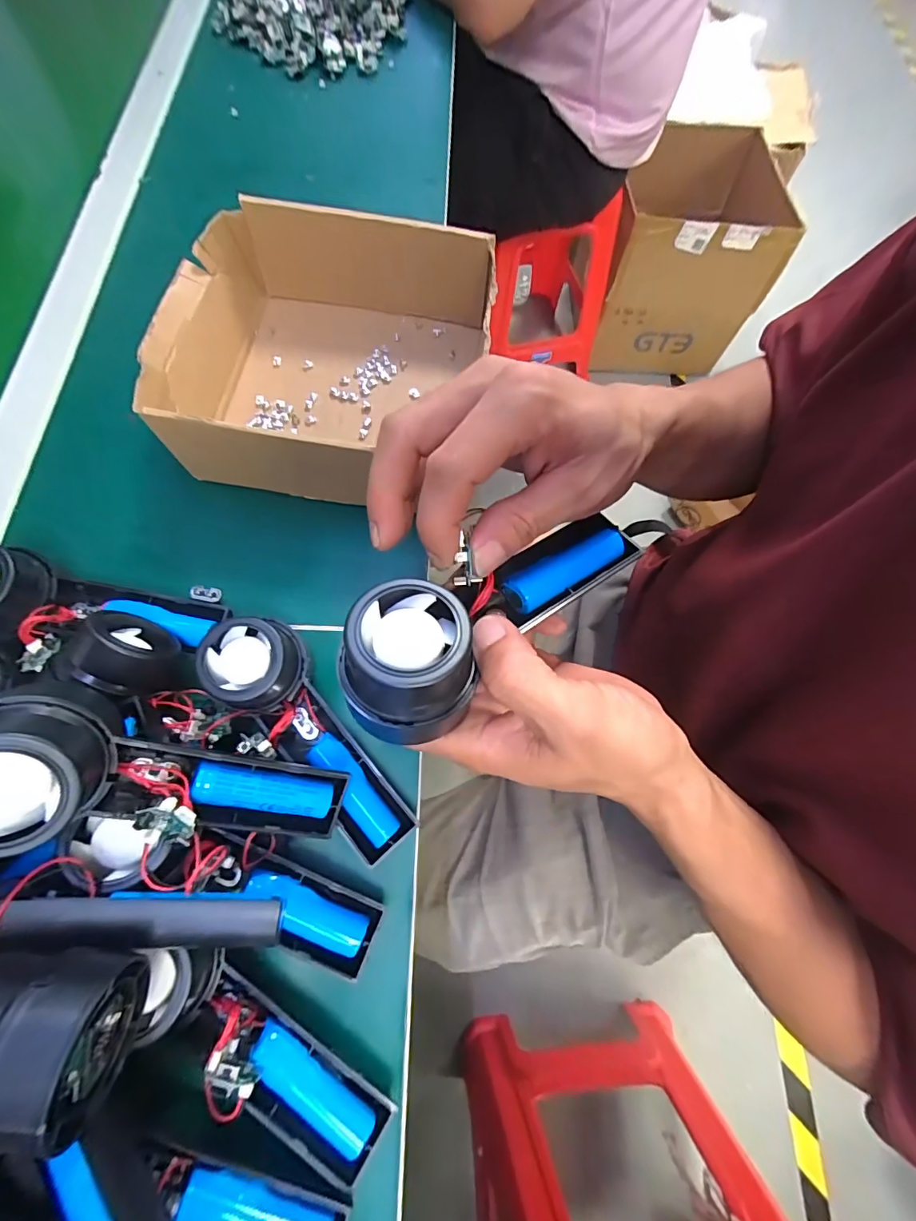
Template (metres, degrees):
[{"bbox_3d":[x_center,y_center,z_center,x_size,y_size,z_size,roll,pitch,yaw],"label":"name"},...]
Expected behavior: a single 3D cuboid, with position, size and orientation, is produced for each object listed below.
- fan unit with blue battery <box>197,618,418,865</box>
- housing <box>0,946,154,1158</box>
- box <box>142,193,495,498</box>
[{"bbox_3d":[-0.084,0.071,0.274,0.049,0.035,0.153,-38,89,-14],"label":"fan unit with blue battery"},{"bbox_3d":[-0.154,0.152,0.169,0.053,0.044,0.049,8,70,1],"label":"housing"},{"bbox_3d":[-0.101,-0.188,0.353,0.221,0.077,0.202,7,70,1],"label":"box"}]

